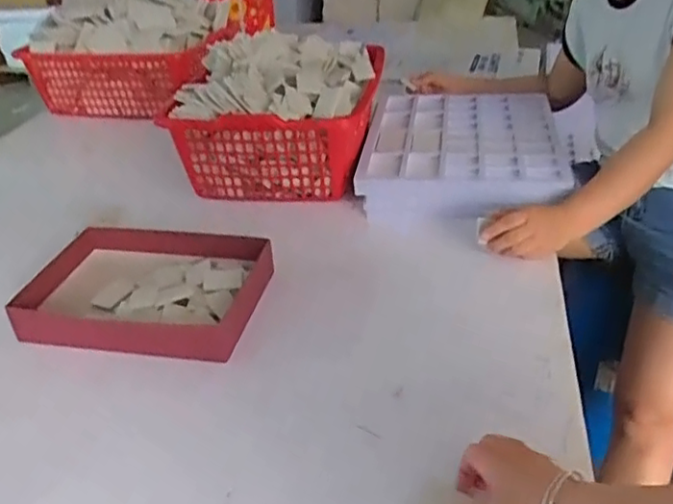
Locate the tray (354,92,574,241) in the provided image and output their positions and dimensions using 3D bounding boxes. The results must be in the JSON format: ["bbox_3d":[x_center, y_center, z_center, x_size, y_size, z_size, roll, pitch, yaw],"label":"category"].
[{"bbox_3d":[0.224,-0.190,1.183,0.338,0.076,0.483,3,32,13],"label":"tray"}]

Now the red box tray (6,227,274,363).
[{"bbox_3d":[-0.255,0.047,0.902,0.300,0.064,0.220,1,31,10],"label":"red box tray"}]

